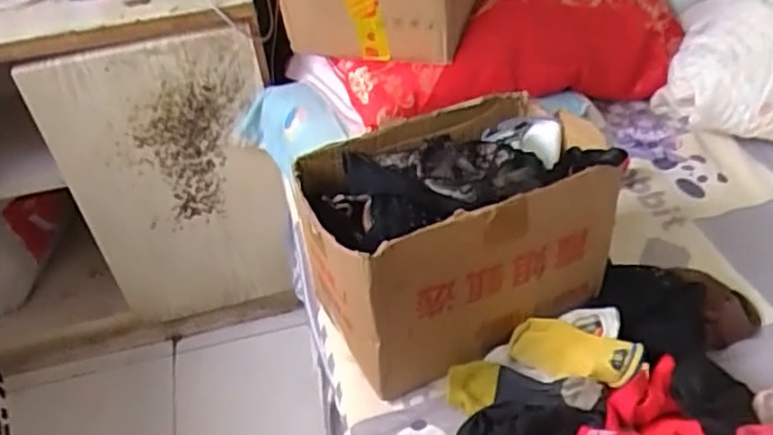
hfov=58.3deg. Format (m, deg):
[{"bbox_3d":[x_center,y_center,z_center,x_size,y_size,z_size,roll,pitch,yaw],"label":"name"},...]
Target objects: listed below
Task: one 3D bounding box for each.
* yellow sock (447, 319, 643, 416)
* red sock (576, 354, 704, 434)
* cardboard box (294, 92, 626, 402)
[{"bbox_3d":[0.161,0.155,0.738,0.198,0.028,0.104,-18,40,8],"label":"yellow sock"},{"bbox_3d":[0.247,0.198,0.661,0.177,0.053,0.087,-14,36,-42],"label":"red sock"},{"bbox_3d":[0.084,0.011,0.798,0.338,0.204,0.202,-21,42,-19],"label":"cardboard box"}]

